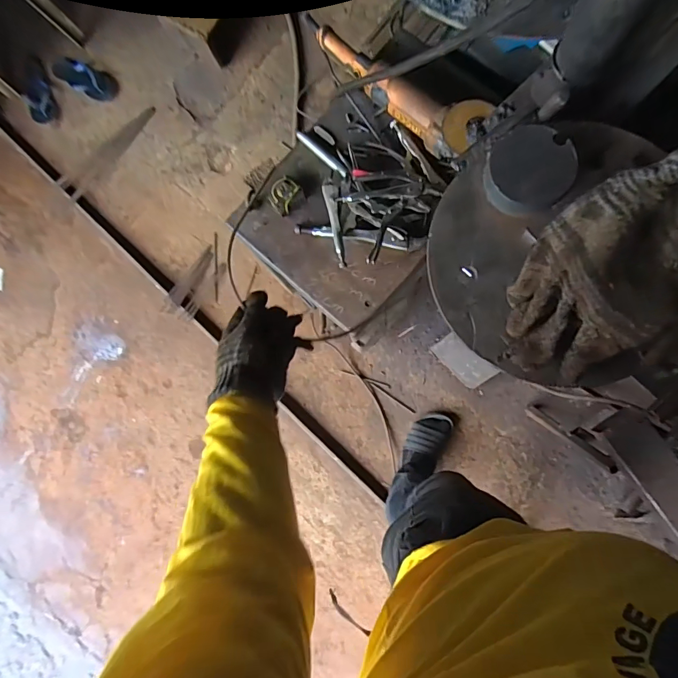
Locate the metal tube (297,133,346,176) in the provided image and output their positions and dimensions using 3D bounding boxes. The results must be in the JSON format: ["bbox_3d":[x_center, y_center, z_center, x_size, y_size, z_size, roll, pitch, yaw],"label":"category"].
[{"bbox_3d":[-0.030,-0.337,0.770,0.124,0.011,0.016,44,91,8],"label":"metal tube"}]

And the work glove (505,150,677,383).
[{"bbox_3d":[0.222,-0.047,0.333,0.174,0.102,0.134,-28,82,4],"label":"work glove"}]

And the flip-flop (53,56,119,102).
[{"bbox_3d":[-0.845,-0.869,1.414,0.218,0.036,0.091,27,89,8],"label":"flip-flop"}]

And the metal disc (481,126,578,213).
[{"bbox_3d":[0.167,-0.147,0.380,0.073,0.035,0.070,-1,85,7],"label":"metal disc"}]

